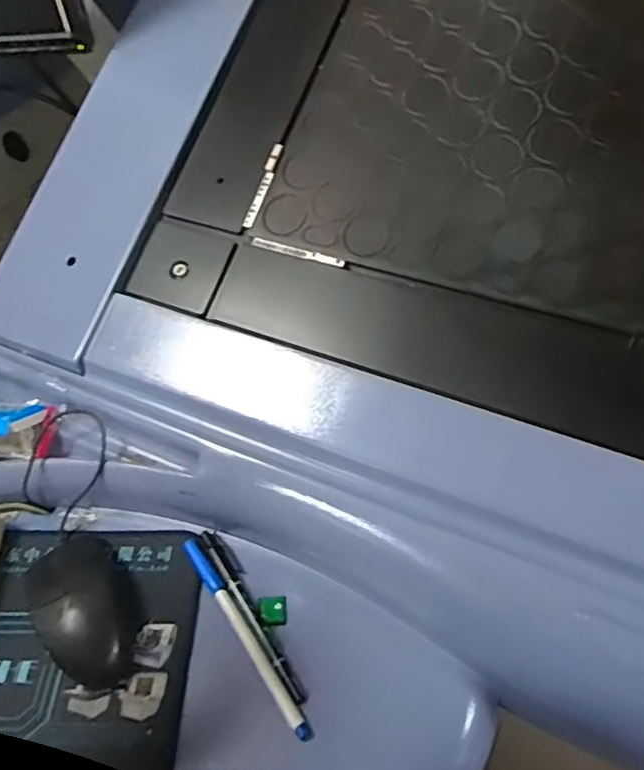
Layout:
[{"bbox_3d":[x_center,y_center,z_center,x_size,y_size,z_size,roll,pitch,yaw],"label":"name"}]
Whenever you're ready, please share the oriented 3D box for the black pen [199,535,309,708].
[{"bbox_3d":[-0.050,0.161,0.449,0.015,0.014,0.141,-29,55,-15],"label":"black pen"}]

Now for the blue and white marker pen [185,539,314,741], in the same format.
[{"bbox_3d":[-0.055,0.172,0.438,0.013,0.010,0.158,-31,56,-17],"label":"blue and white marker pen"}]

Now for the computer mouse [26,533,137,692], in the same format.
[{"bbox_3d":[-0.174,0.155,0.452,0.061,0.036,0.123,-30,56,-16],"label":"computer mouse"}]

